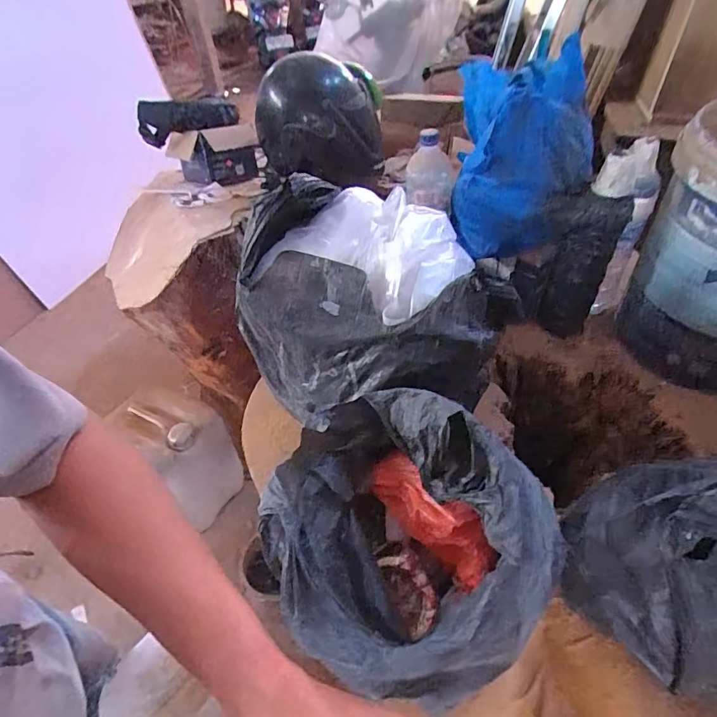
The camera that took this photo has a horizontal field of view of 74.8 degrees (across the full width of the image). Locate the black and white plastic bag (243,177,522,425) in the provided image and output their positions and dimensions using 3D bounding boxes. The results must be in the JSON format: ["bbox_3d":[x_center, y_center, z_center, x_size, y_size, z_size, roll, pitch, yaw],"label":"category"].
[{"bbox_3d":[0.004,-0.073,0.649,0.260,0.234,0.320,-32,50,-29],"label":"black and white plastic bag"}]

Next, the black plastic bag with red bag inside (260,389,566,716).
[{"bbox_3d":[0.043,0.204,0.513,0.292,0.234,0.253,25,48,26],"label":"black plastic bag with red bag inside"}]

